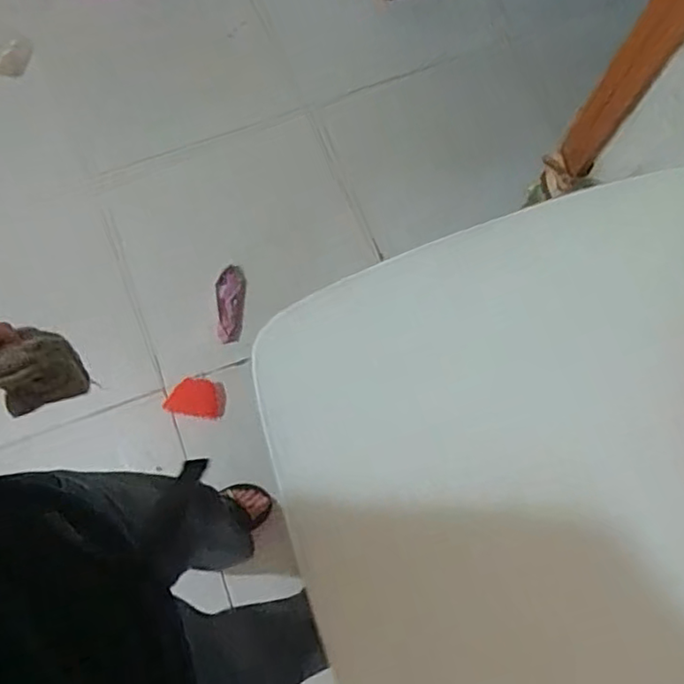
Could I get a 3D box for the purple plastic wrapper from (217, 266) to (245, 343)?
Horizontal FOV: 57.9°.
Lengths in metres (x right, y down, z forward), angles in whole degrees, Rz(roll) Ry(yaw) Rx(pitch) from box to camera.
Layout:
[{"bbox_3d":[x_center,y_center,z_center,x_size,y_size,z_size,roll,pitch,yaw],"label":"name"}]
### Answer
[{"bbox_3d":[-0.267,-0.093,1.487,0.070,0.034,0.183,-4,75,-1],"label":"purple plastic wrapper"}]

